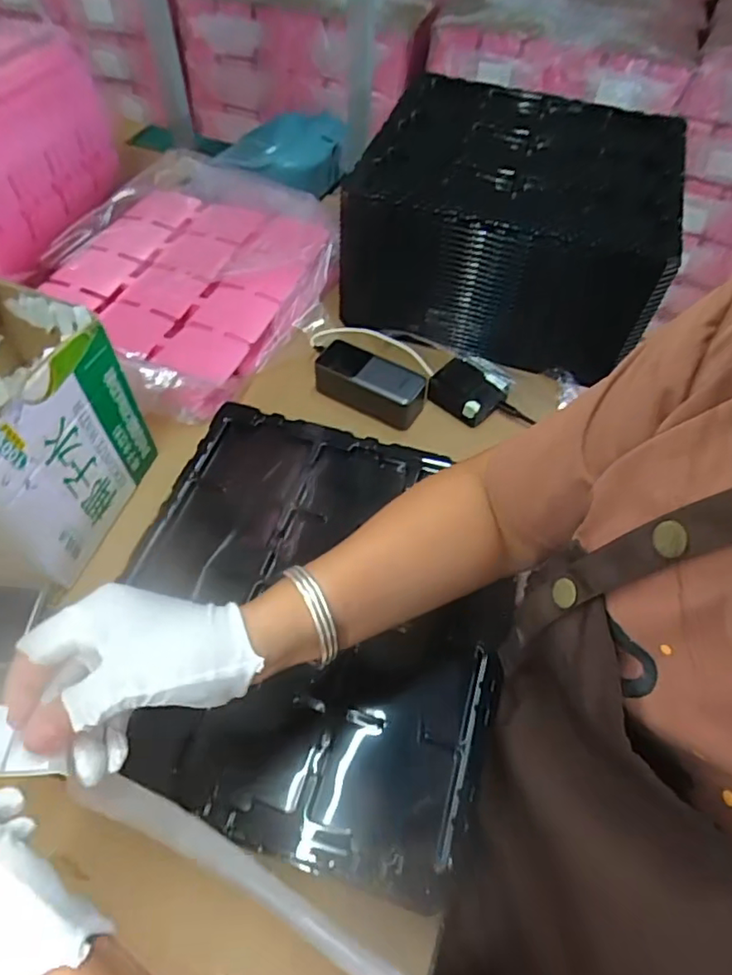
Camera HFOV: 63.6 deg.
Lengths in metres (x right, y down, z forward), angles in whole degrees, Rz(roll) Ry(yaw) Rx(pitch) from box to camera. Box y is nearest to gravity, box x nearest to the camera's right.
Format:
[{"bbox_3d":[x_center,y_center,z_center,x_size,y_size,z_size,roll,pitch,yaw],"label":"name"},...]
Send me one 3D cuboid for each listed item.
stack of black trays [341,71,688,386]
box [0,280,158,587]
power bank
[{"bbox_3d":[0.197,-0.368,0.796,0.368,0.174,0.369,16,56,8],"label":"stack of black trays"},{"bbox_3d":[-0.330,-0.055,0.555,0.159,0.196,0.185,20,57,11],"label":"box"},{"bbox_3d":[0.004,-0.127,0.722,0.137,0.053,0.062,23,58,13],"label":"power bank"}]

